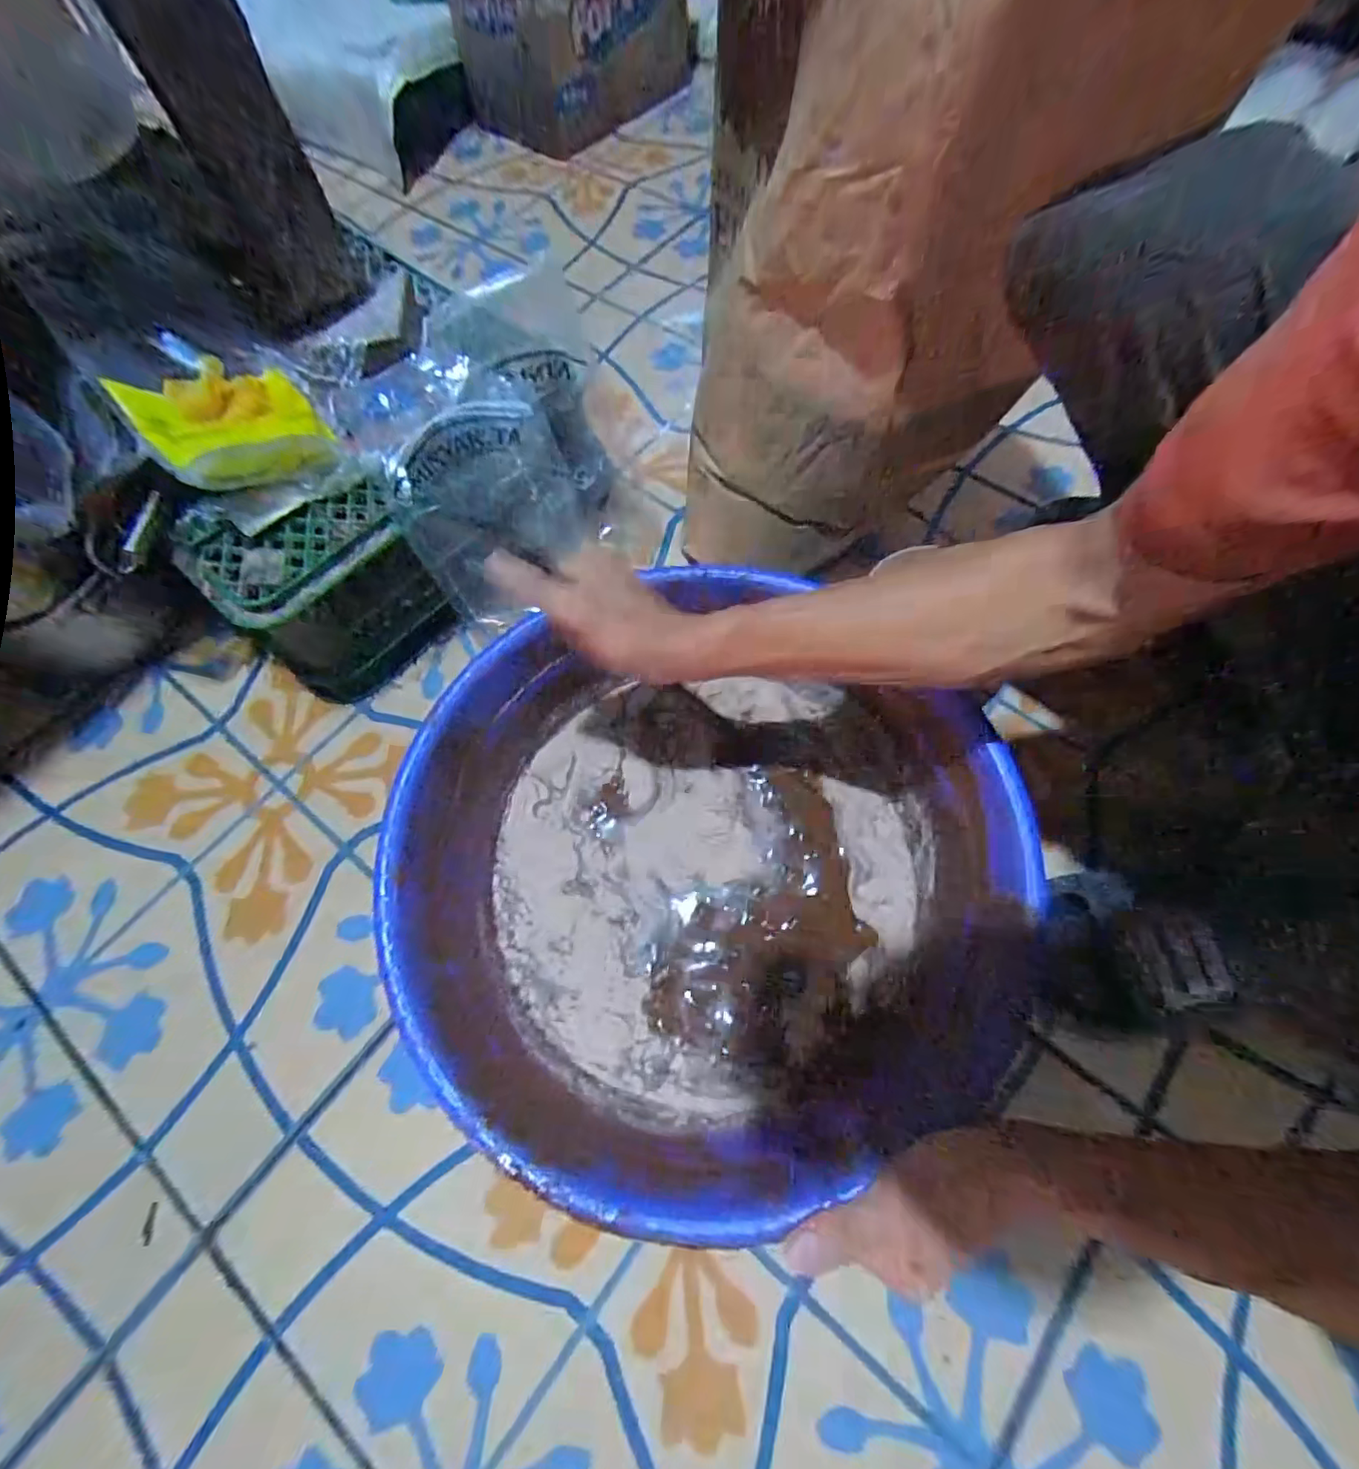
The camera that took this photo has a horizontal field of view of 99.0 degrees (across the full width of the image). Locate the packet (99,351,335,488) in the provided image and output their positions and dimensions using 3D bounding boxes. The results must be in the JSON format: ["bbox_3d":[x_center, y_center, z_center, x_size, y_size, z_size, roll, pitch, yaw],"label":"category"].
[{"bbox_3d":[-0.362,-0.260,0.482,0.103,0.028,0.138,51,51,-3],"label":"packet"}]

